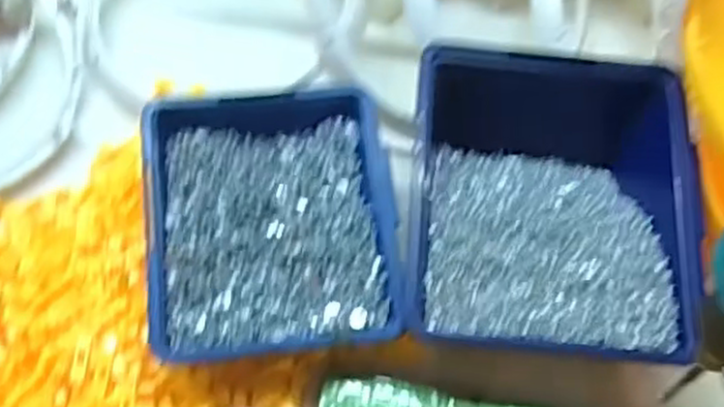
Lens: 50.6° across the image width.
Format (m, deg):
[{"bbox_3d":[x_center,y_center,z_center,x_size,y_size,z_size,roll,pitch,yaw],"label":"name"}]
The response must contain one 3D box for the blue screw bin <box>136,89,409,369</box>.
[{"bbox_3d":[-0.046,0.011,0.394,0.120,0.051,0.133,-5,58,-8],"label":"blue screw bin"}]

